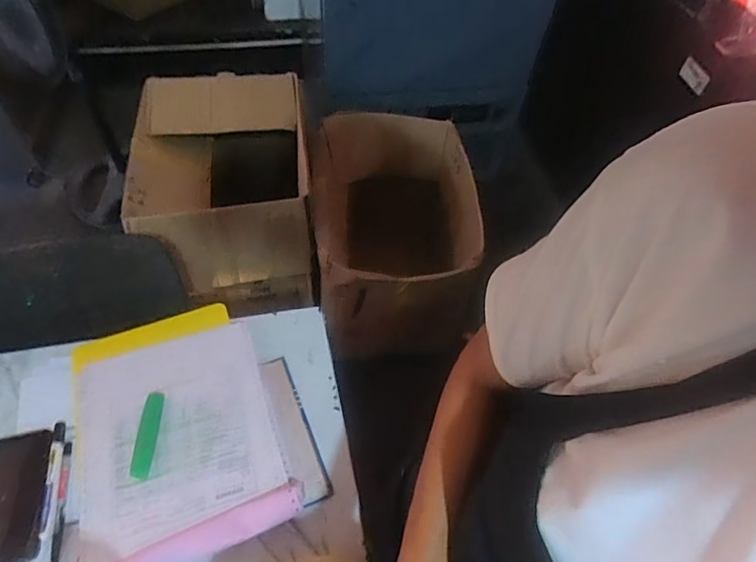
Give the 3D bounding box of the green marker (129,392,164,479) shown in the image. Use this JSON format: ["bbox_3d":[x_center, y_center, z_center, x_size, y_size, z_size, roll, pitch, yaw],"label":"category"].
[{"bbox_3d":[-0.305,0.200,0.656,0.025,0.008,0.112,0,54,-5],"label":"green marker"}]

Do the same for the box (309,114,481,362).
[{"bbox_3d":[0.050,-0.135,1.474,0.468,0.407,0.592,0,54,-5],"label":"box"}]

